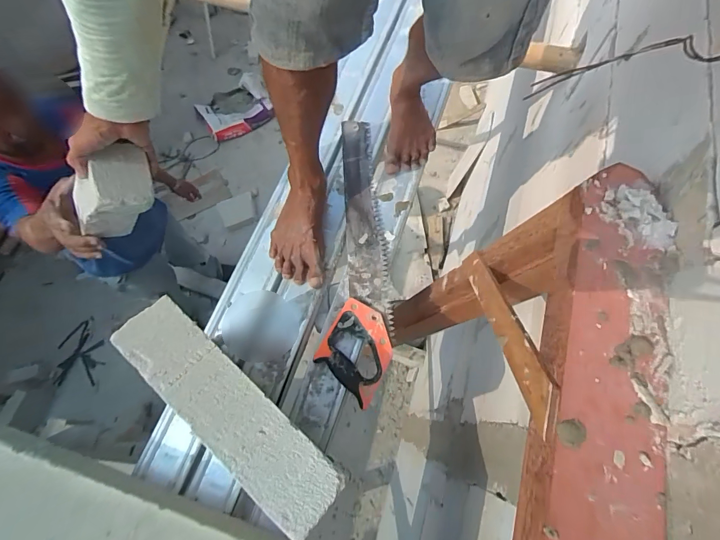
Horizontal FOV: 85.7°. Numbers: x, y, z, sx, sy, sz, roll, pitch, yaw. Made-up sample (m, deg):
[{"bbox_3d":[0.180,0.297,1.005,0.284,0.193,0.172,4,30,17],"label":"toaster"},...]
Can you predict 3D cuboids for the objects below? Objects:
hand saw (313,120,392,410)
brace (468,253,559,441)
[{"bbox_3d":[0.006,-0.054,0.702,0.112,0.028,0.536,5,69,0],"label":"hand saw"},{"bbox_3d":[0.167,0.058,0.458,0.015,0.038,0.309,6,26,1],"label":"brace"}]

